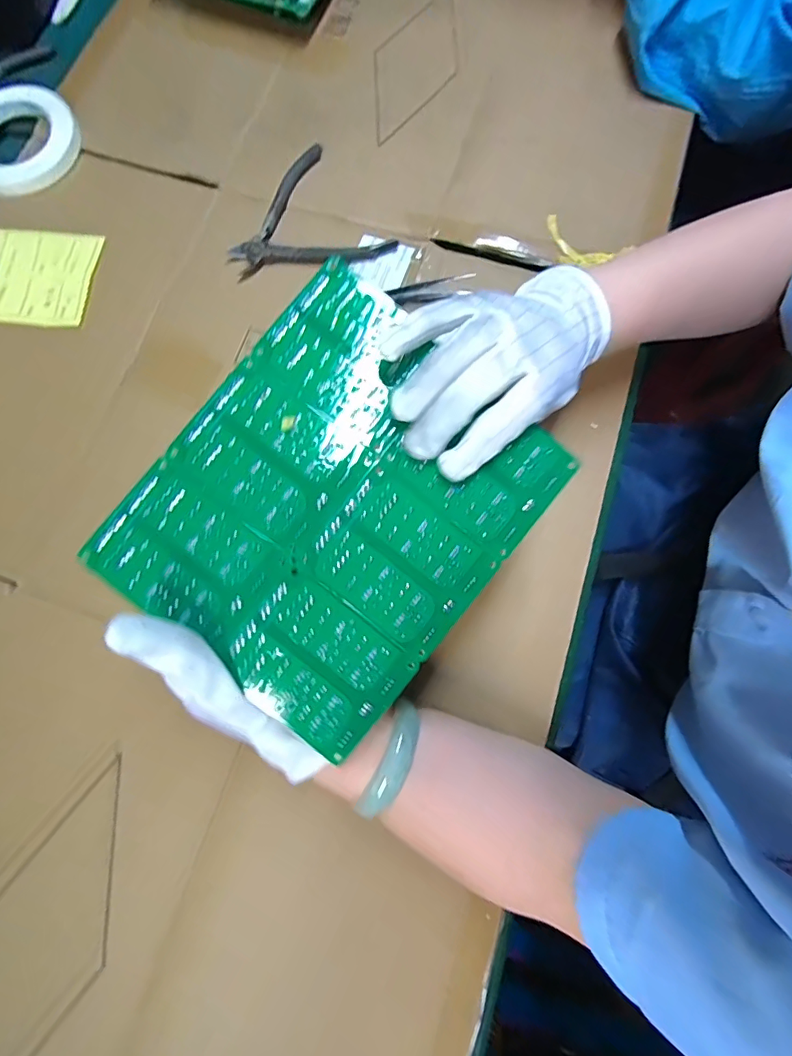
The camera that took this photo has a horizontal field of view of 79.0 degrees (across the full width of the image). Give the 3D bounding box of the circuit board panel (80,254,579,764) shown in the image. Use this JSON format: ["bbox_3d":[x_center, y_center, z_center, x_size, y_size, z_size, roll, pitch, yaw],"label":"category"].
[{"bbox_3d":[-0.033,-0.010,0.258,0.174,0.004,0.200,40,88,-2],"label":"circuit board panel"}]

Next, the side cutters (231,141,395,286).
[{"bbox_3d":[-0.090,-0.267,0.435,0.134,0.016,0.121,-34,80,-7],"label":"side cutters"}]

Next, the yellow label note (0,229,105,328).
[{"bbox_3d":[-0.329,-0.227,0.435,0.106,0.005,0.096,5,78,1],"label":"yellow label note"}]

